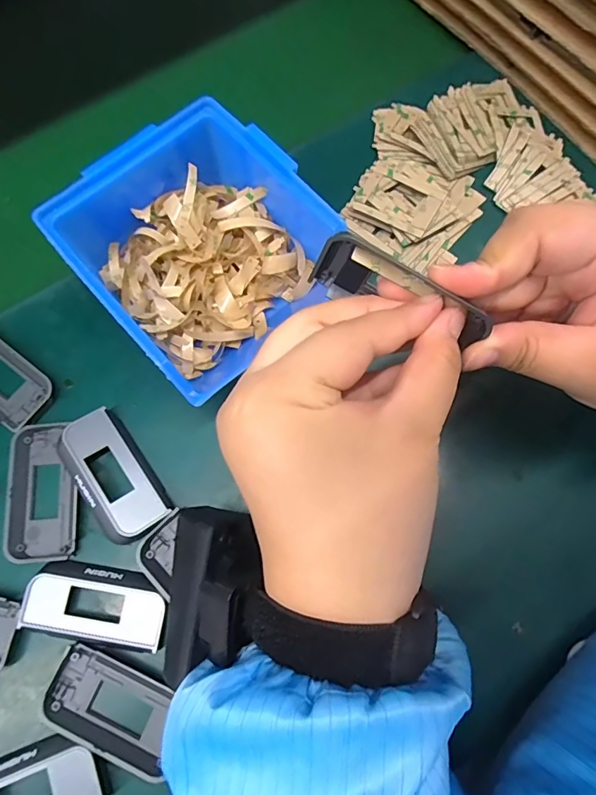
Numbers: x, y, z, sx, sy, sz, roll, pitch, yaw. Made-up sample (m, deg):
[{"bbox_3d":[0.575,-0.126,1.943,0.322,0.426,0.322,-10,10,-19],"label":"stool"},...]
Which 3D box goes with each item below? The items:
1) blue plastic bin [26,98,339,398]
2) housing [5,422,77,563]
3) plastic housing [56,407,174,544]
[{"bbox_3d":[-0.057,-0.085,0.265,0.122,0.065,0.133,-43,77,-11],"label":"blue plastic bin"},{"bbox_3d":[-0.144,0.052,0.254,0.035,0.008,0.075,-6,73,-1],"label":"housing"},{"bbox_3d":[-0.105,0.044,0.254,0.037,0.014,0.074,-36,75,-10],"label":"plastic housing"}]

